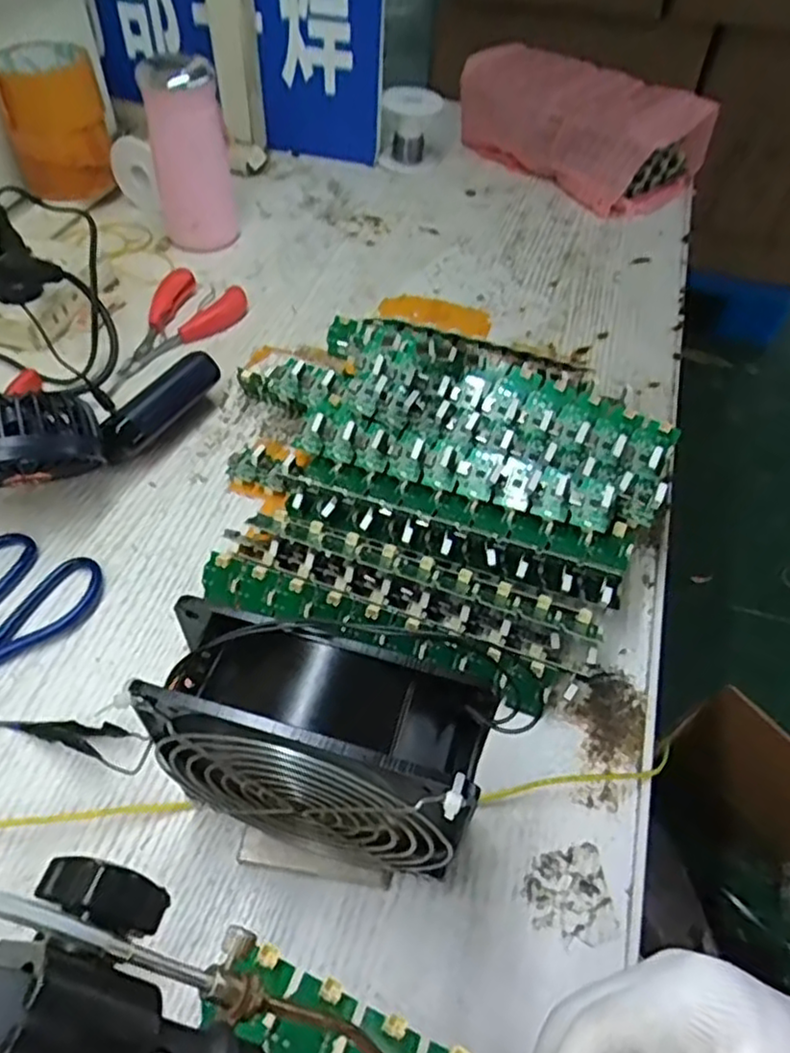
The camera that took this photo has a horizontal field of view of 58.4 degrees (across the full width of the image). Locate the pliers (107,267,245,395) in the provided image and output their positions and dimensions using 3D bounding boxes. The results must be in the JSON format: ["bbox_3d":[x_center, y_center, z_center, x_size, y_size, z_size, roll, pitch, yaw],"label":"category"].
[{"bbox_3d":[-0.181,-0.156,0.553,0.069,0.016,0.137,24,53,15],"label":"pliers"}]

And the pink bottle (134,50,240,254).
[{"bbox_3d":[-0.176,-0.318,0.612,0.067,0.133,0.069,-10,52,-11],"label":"pink bottle"}]

